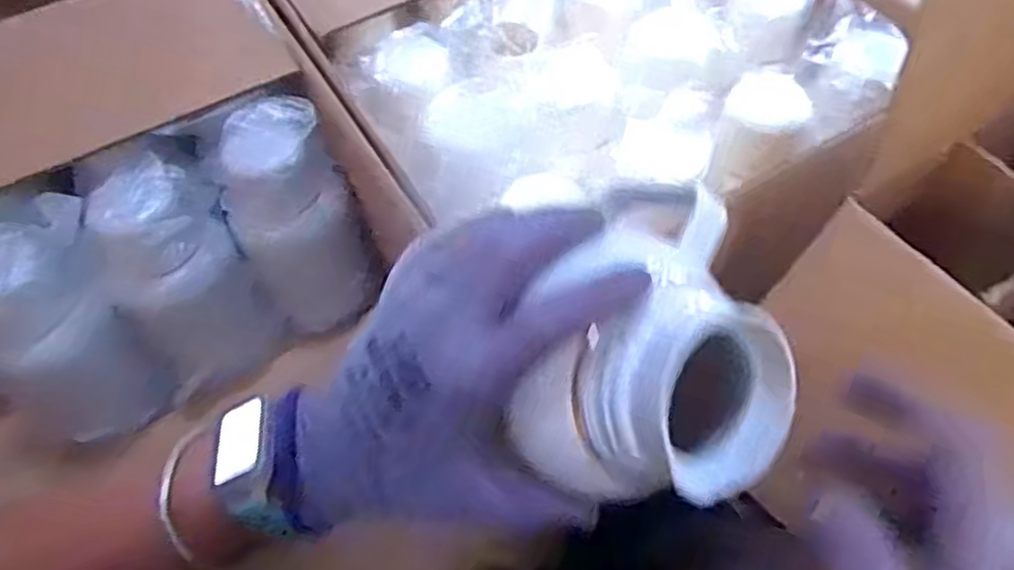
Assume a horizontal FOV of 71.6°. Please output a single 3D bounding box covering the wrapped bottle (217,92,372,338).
[{"bbox_3d":[-0.227,-0.068,0.777,0.114,0.277,0.099,-16,58,-9],"label":"wrapped bottle"}]

